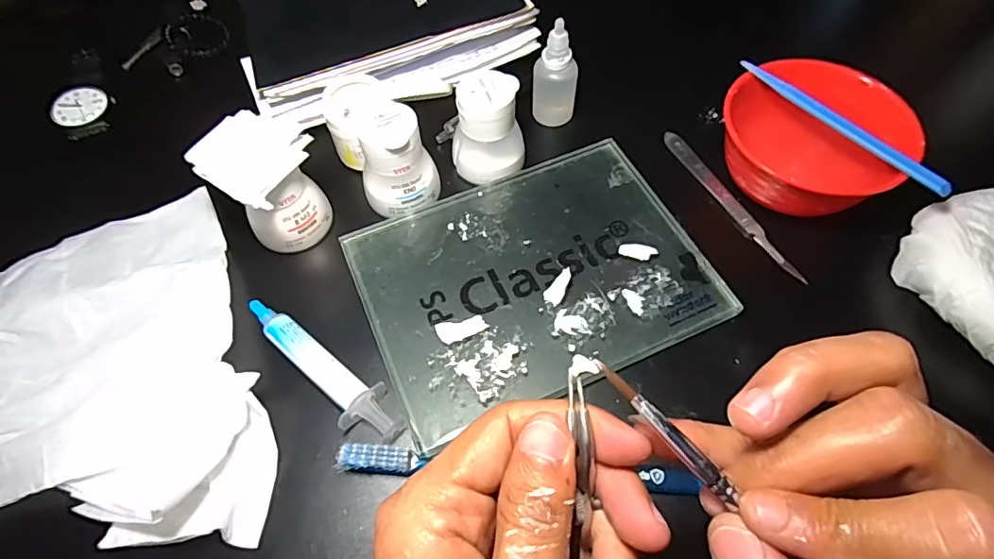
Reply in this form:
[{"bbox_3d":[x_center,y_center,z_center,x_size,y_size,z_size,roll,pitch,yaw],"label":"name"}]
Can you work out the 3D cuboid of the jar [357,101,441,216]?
[{"bbox_3d":[-0.063,-0.076,0.333,0.047,0.057,0.043,-1,61,1],"label":"jar"}]

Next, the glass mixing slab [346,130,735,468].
[{"bbox_3d":[0.021,-0.006,0.322,0.199,0.009,0.149,-22,63,-11],"label":"glass mixing slab"}]

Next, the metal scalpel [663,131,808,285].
[{"bbox_3d":[0.154,-0.052,0.350,0.011,0.007,0.137,-24,63,-12],"label":"metal scalpel"}]

